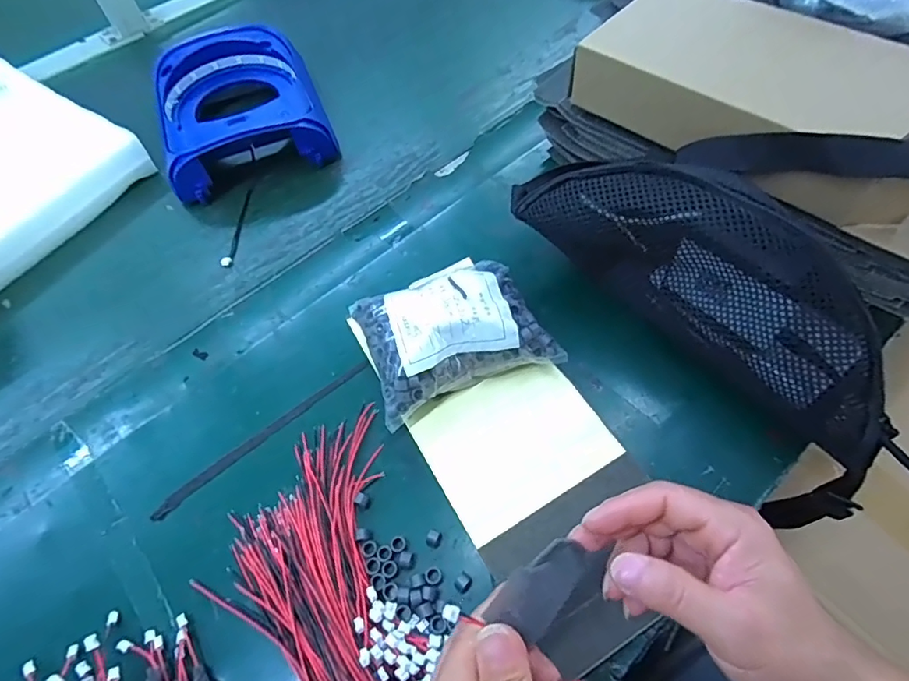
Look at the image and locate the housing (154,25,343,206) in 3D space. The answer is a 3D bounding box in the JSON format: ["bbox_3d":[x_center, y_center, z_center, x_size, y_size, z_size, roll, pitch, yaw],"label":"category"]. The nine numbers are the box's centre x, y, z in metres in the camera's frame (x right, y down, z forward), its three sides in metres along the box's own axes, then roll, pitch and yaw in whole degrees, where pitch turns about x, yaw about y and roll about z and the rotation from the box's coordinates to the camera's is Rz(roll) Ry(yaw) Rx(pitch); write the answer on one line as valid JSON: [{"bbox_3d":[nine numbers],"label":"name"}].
[{"bbox_3d":[-0.232,-0.254,0.562,0.166,0.071,0.197,-19,59,-7],"label":"housing"}]

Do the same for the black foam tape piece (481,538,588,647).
[{"bbox_3d":[0.043,0.120,0.246,0.061,0.010,0.026,-24,58,-34],"label":"black foam tape piece"}]

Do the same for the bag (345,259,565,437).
[{"bbox_3d":[-0.002,-0.005,0.384,0.134,0.054,0.096,-22,59,-9],"label":"bag"}]

